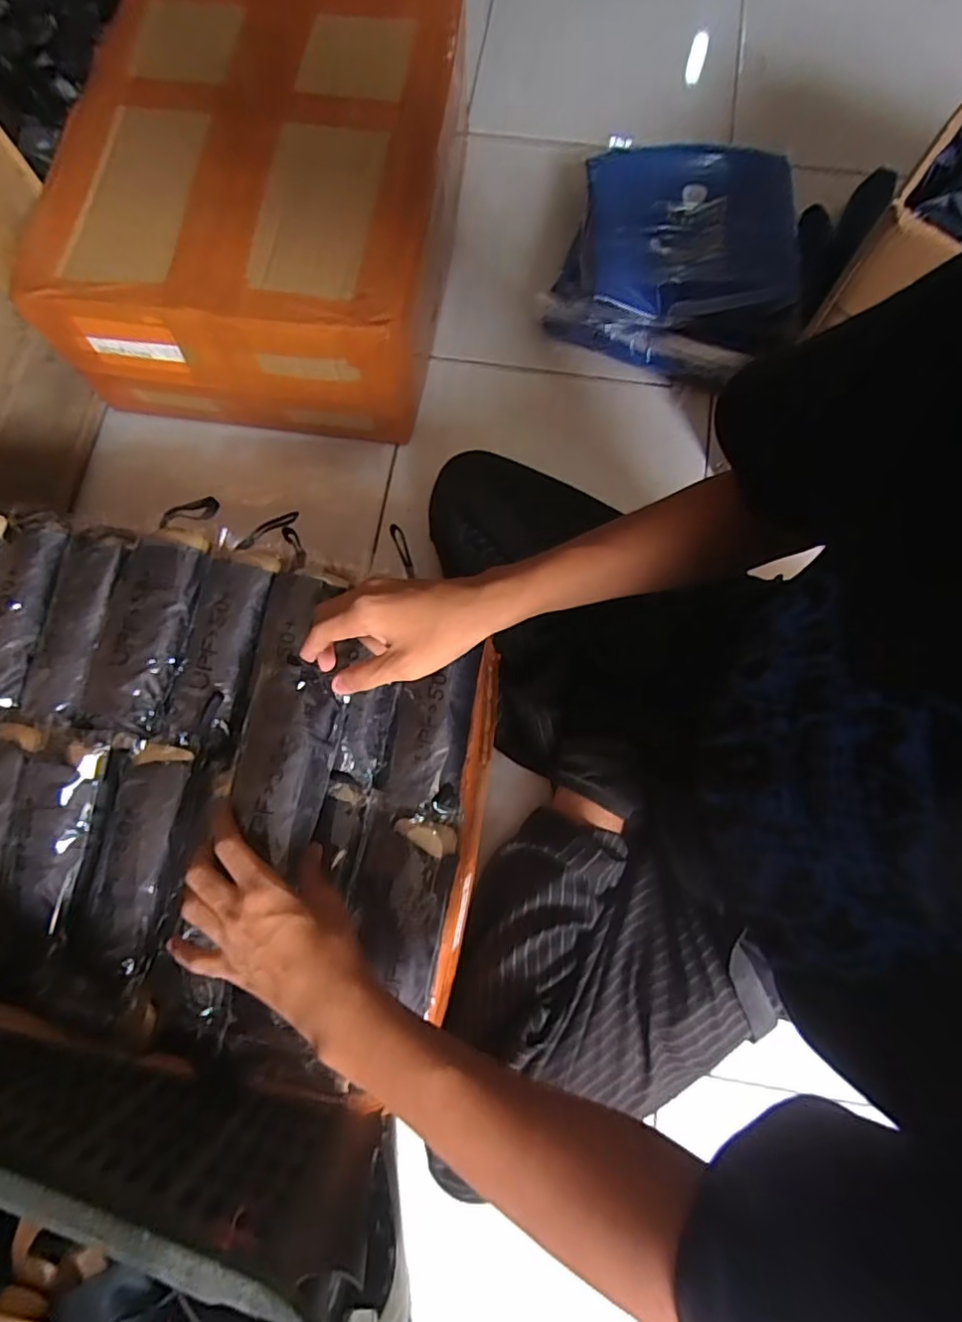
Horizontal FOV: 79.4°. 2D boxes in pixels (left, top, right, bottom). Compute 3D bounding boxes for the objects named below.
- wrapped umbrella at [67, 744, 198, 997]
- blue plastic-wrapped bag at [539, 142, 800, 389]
[{"bbox_3d":[-0.265,0.151,0.451,0.064,0.040,0.178,12,77,4],"label":"wrapped umbrella"},{"bbox_3d":[0.264,-0.533,0.770,0.288,0.109,0.294,20,78,6],"label":"blue plastic-wrapped bag"}]

